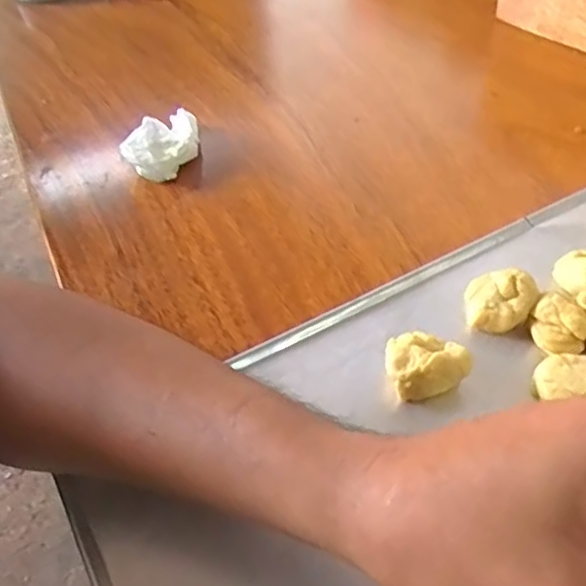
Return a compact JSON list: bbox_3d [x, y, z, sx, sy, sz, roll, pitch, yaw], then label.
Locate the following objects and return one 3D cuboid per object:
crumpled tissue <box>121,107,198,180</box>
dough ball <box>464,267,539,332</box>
[{"bbox_3d":[-0.106,-0.125,0.519,0.053,0.026,0.078,-1,44,4],"label":"crumpled tissue"},{"bbox_3d":[0.120,0.004,0.361,0.036,0.029,0.029,5,45,10],"label":"dough ball"}]

